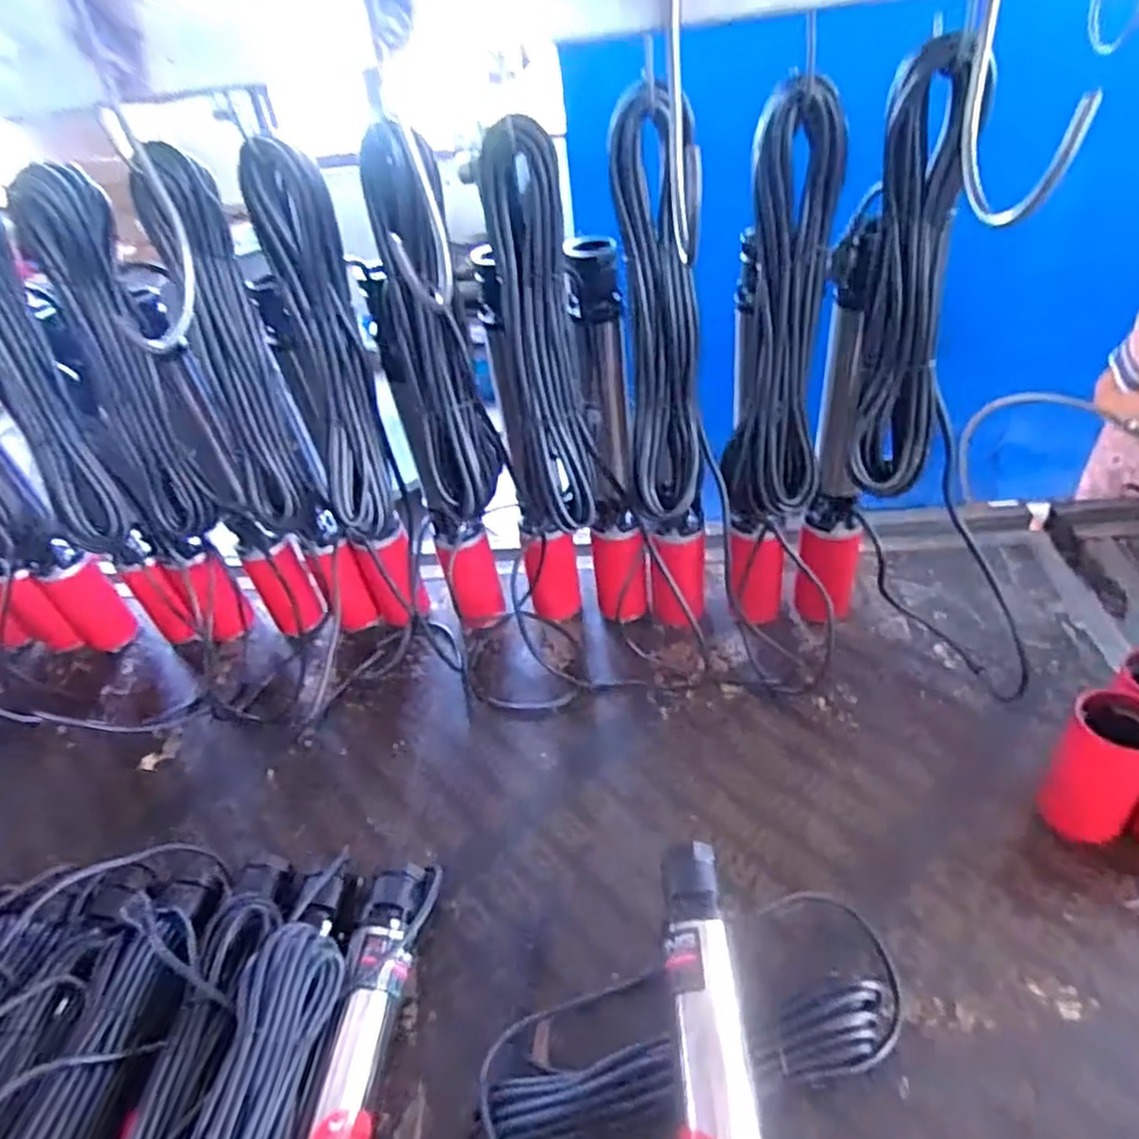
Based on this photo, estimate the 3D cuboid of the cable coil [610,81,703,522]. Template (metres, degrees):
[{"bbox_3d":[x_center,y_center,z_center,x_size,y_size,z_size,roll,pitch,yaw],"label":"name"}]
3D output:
[{"bbox_3d":[0.075,-0.201,0.607,0.074,0.312,0.095,-3,39,7],"label":"cable coil"}]

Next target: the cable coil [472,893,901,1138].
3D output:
[{"bbox_3d":[0.107,0.410,0.628,0.389,0.047,0.142,-17,40,-12],"label":"cable coil"}]

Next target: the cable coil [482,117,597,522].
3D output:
[{"bbox_3d":[-0.024,-0.185,0.625,0.070,0.318,0.080,-9,39,-1],"label":"cable coil"}]

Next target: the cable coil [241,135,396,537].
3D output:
[{"bbox_3d":[-0.223,-0.189,0.648,0.092,0.326,0.091,-9,39,-1],"label":"cable coil"}]

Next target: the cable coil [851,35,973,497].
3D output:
[{"bbox_3d":[0.272,-0.217,0.582,0.079,0.316,0.066,11,43,22],"label":"cable coil"}]

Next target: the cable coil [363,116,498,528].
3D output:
[{"bbox_3d":[-0.118,-0.198,0.637,0.074,0.317,0.073,-18,40,-11],"label":"cable coil"}]

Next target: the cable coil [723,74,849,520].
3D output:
[{"bbox_3d":[0.178,-0.195,0.604,0.083,0.330,0.048,4,40,15],"label":"cable coil"}]

